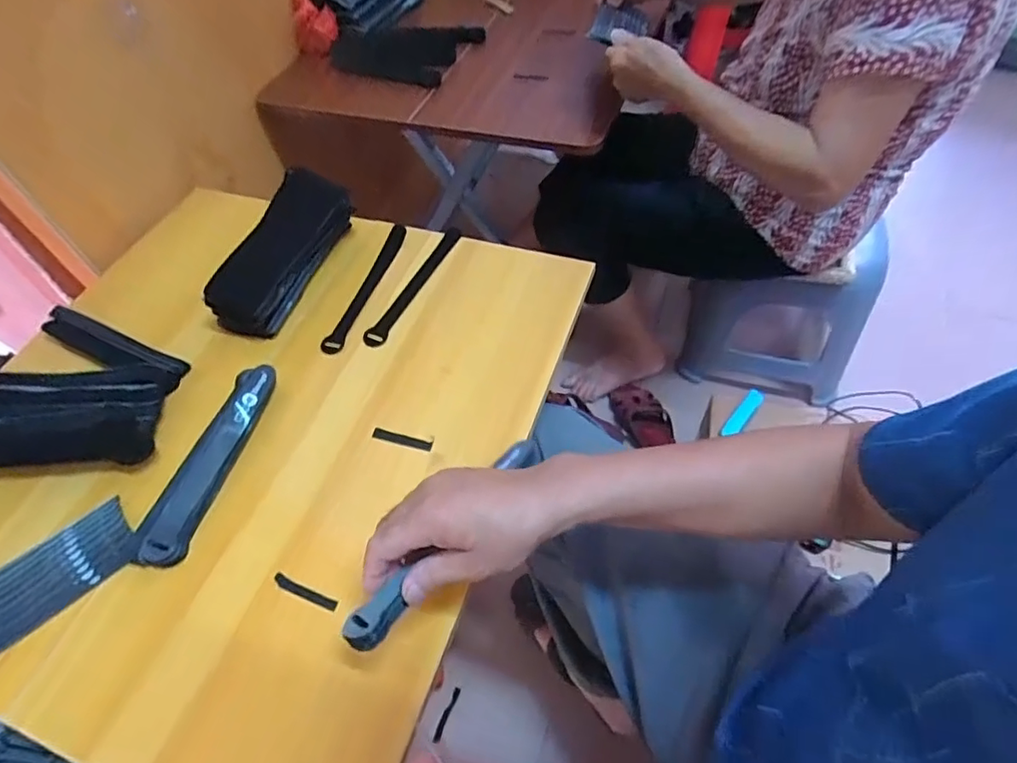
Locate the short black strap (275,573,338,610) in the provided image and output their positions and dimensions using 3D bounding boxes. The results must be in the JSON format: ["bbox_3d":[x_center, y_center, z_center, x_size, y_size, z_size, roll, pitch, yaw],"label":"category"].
[{"bbox_3d":[-0.168,0.173,0.458,0.060,0.004,0.009,18,58,17],"label":"short black strap"}]

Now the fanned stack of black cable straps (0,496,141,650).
[{"bbox_3d":[-0.413,0.180,0.461,0.199,0.010,0.070,-36,60,-19],"label":"fanned stack of black cable straps"}]

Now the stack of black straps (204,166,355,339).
[{"bbox_3d":[-0.262,-0.149,0.636,0.065,0.070,0.196,15,57,15],"label":"stack of black straps"}]

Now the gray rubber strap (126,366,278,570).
[{"bbox_3d":[-0.278,0.070,0.518,0.050,0.018,0.197,8,56,11],"label":"gray rubber strap"}]

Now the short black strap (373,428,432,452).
[{"bbox_3d":[-0.103,0.056,0.539,0.062,0.005,0.011,14,57,14],"label":"short black strap"}]

